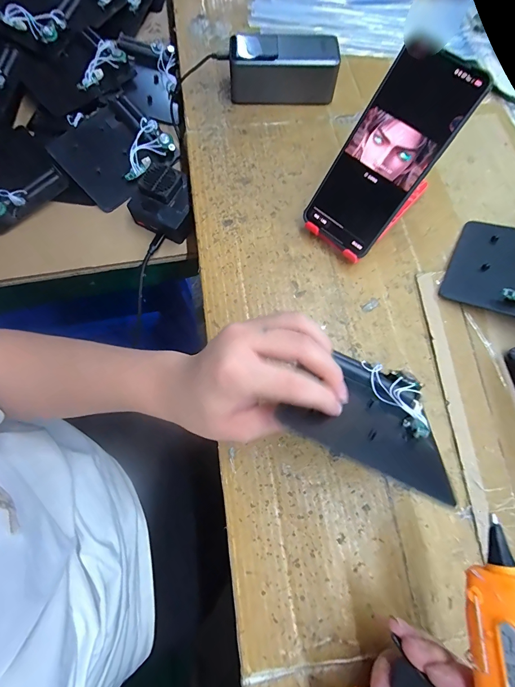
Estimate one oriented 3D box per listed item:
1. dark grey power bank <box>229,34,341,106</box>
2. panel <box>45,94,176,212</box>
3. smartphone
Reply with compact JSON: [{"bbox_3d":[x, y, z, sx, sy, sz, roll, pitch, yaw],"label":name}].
[{"bbox_3d":[0.032,-0.337,0.406,0.127,0.051,0.049,-3,71,1],"label":"dark grey power bank"},{"bbox_3d":[-0.186,-0.250,0.432,0.128,0.015,0.113,-44,89,-8],"label":"panel"},{"bbox_3d":[0.113,-0.165,0.300,0.074,0.004,0.158,41,121,11],"label":"smartphone"}]

